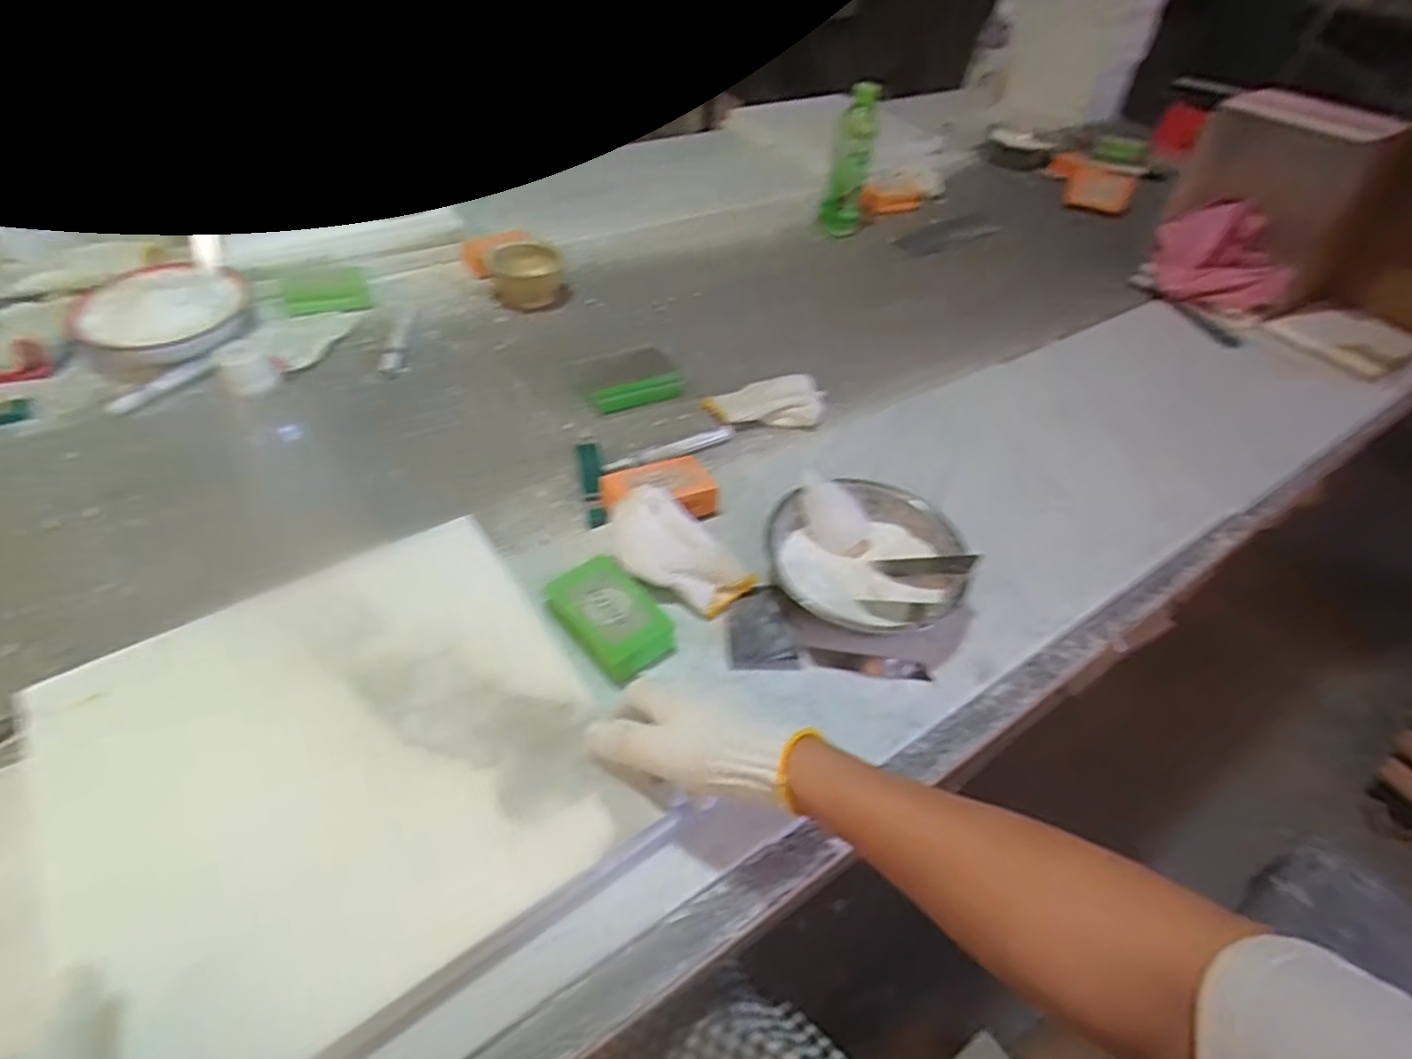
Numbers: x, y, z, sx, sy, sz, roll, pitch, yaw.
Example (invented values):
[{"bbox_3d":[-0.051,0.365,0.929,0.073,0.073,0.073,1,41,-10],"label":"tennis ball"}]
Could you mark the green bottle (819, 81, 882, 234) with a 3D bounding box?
[{"bbox_3d":[0.218,-0.550,1.075,0.064,0.196,0.064,7,47,2],"label":"green bottle"}]

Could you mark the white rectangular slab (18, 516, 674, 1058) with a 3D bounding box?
[{"bbox_3d":[-0.226,0.142,0.446,0.293,0.024,0.289,-27,58,-27],"label":"white rectangular slab"}]

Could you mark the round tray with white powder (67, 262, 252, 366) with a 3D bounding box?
[{"bbox_3d":[-0.581,-0.232,0.772,0.125,0.045,0.147,17,48,11],"label":"round tray with white powder"}]

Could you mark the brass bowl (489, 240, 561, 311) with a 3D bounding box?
[{"bbox_3d":[-0.227,-0.327,0.906,0.092,0.055,0.071,-8,48,-11],"label":"brass bowl"}]

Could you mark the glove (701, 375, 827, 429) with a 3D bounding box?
[{"bbox_3d":[0.065,-0.136,0.776,0.129,0.023,0.076,1,47,-4],"label":"glove"}]

